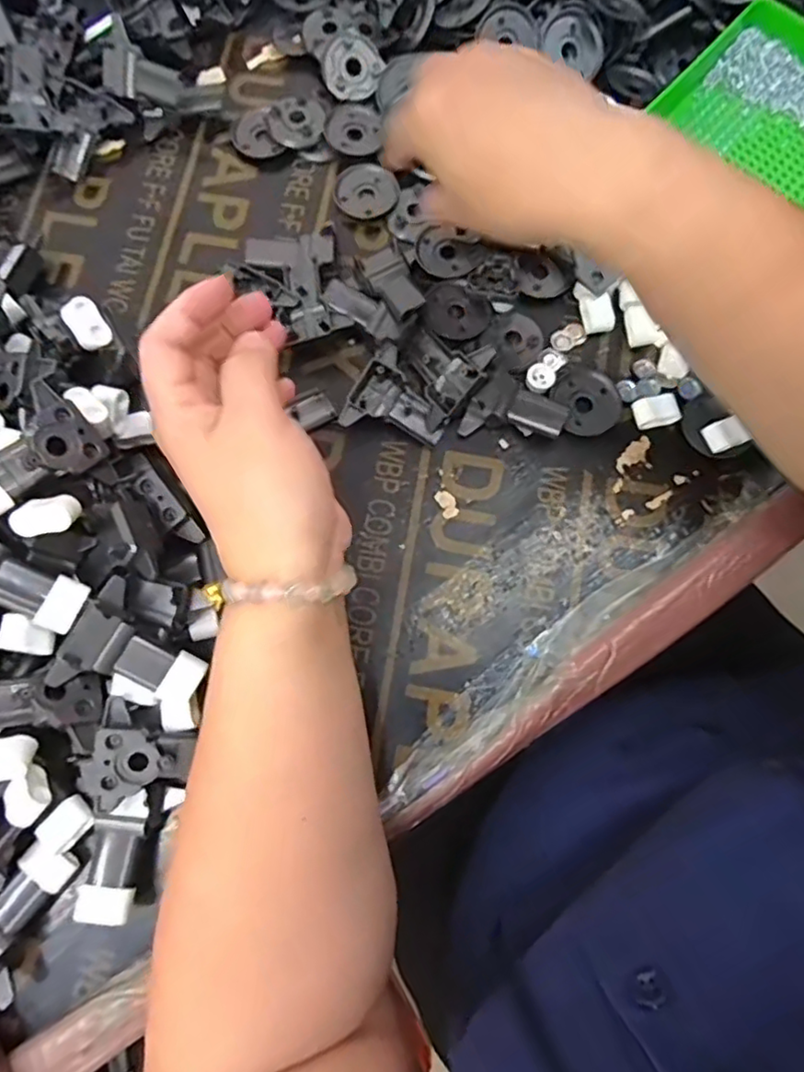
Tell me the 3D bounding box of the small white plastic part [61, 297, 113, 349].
[{"bbox_3d":[-0.169,-0.114,0.332,0.018,0.014,0.026,-36,116,-8],"label":"small white plastic part"}]

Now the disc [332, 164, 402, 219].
[{"bbox_3d":[-0.024,-0.236,0.421,0.045,0.004,0.039,4,76,2],"label":"disc"}]

